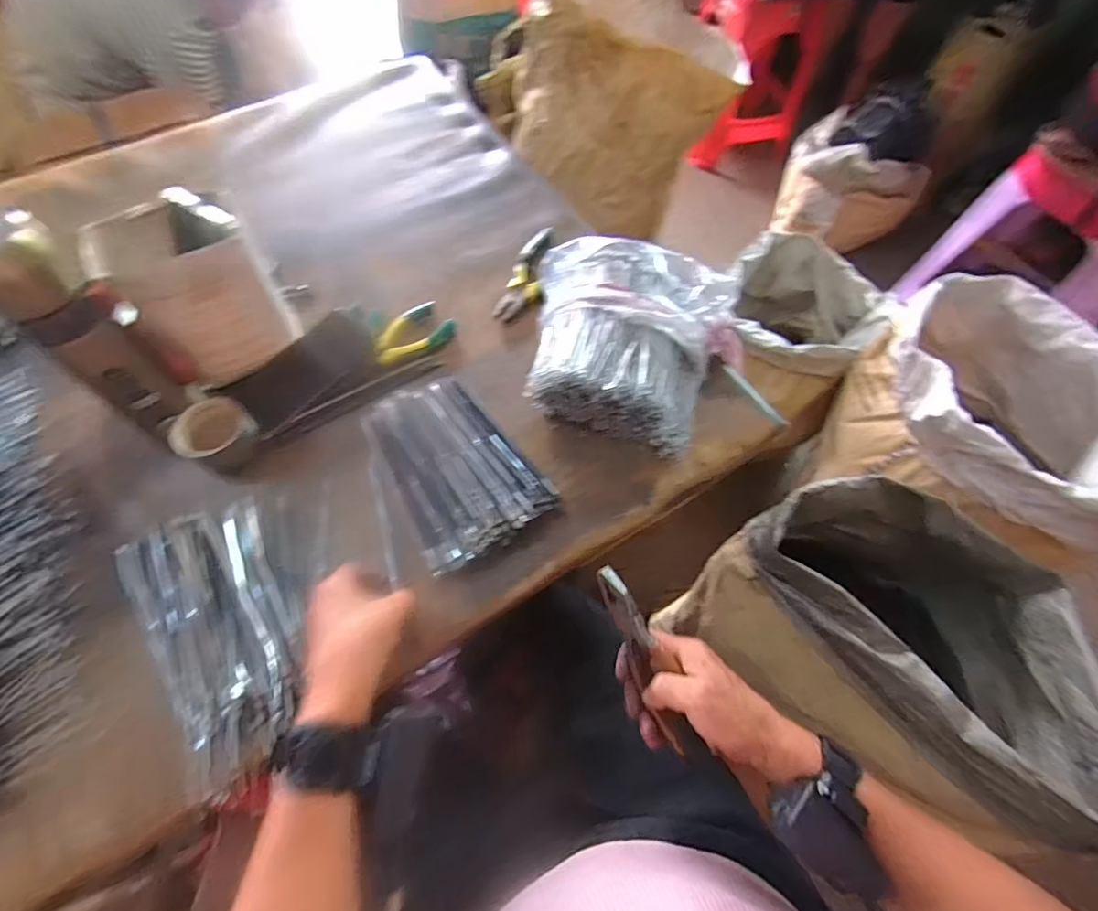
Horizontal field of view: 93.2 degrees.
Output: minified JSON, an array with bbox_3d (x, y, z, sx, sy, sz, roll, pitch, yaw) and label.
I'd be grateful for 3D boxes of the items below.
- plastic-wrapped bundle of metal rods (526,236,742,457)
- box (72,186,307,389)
[{"bbox_3d":[0.079,-0.119,0.547,0.231,0.087,0.202,19,63,8],"label":"plastic-wrapped bundle of metal rods"},{"bbox_3d":[-0.339,-0.158,0.520,0.118,0.153,0.103,-31,67,-17],"label":"box"}]

